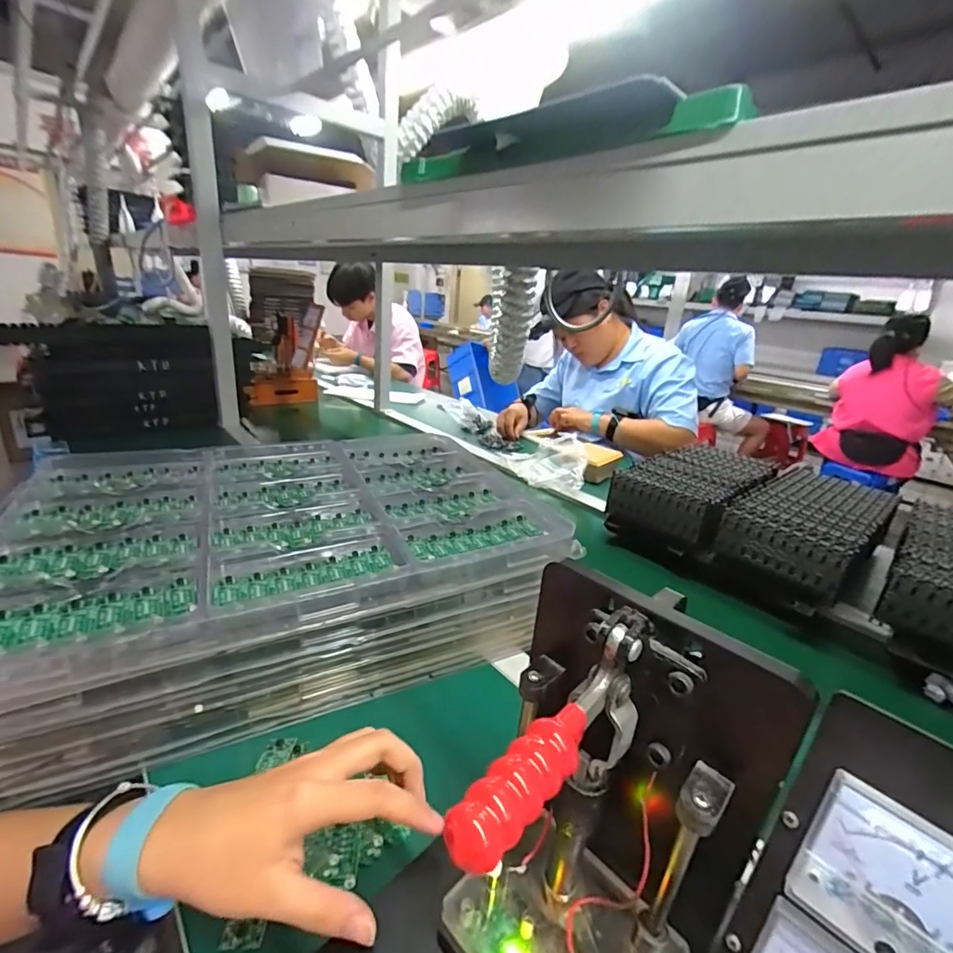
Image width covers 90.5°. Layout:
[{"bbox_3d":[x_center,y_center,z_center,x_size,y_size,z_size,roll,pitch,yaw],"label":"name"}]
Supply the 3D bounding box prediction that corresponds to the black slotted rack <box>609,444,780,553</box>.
[{"bbox_3d":[0.407,0.025,0.873,0.331,0.081,0.174,-15,29,-42],"label":"black slotted rack"}]

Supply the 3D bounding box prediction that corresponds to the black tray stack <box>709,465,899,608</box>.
[{"bbox_3d":[0.539,0.075,0.766,0.341,0.076,0.165,-13,28,-40],"label":"black tray stack"}]

